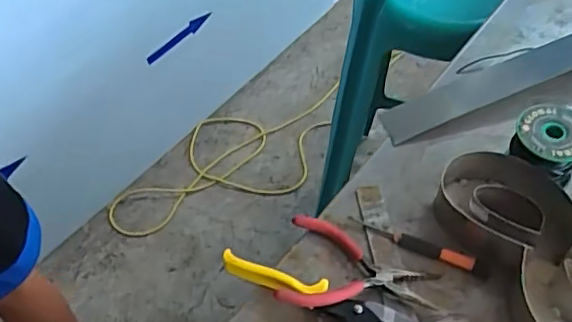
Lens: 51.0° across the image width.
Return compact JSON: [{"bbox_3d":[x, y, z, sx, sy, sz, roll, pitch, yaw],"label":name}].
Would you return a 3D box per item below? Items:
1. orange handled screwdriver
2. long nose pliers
[{"bbox_3d":[0.131,0.082,0.591,0.142,0.013,0.014,21,58,17],"label":"orange handled screwdriver"},{"bbox_3d":[0.069,0.105,0.565,0.143,0.032,0.097,11,55,10],"label":"long nose pliers"}]

